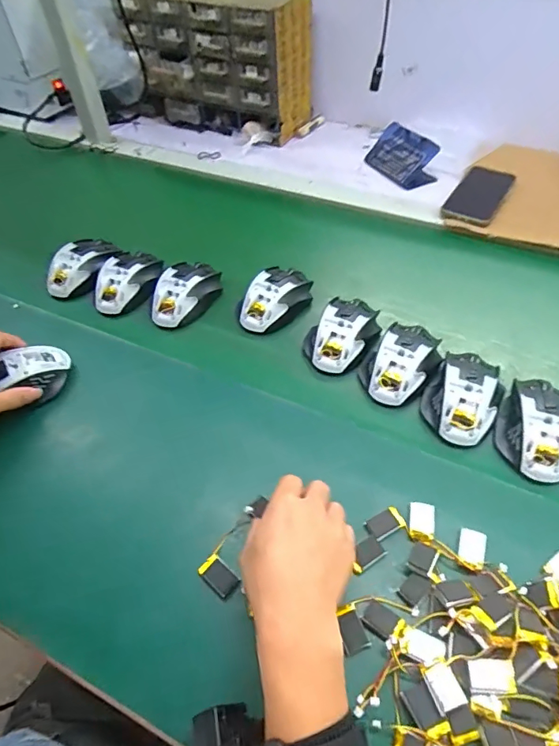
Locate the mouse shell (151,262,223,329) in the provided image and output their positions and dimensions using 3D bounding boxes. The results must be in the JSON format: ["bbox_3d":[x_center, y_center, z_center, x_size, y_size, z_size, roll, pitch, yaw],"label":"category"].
[{"bbox_3d":[-0.122,-0.108,0.620,0.070,0.037,0.113,16,54,15],"label":"mouse shell"}]

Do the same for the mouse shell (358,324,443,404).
[{"bbox_3d":[0.137,-0.014,0.525,0.075,0.032,0.102,35,60,27],"label":"mouse shell"}]

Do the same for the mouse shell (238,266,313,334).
[{"bbox_3d":[-0.003,-0.098,0.605,0.075,0.036,0.112,28,58,23],"label":"mouse shell"}]

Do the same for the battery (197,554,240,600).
[{"bbox_3d":[-0.052,0.172,0.395,0.036,0.004,0.021,35,75,26],"label":"battery"}]

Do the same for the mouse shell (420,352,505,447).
[{"bbox_3d":[0.197,0.020,0.495,0.076,0.033,0.113,21,55,19],"label":"mouse shell"}]

